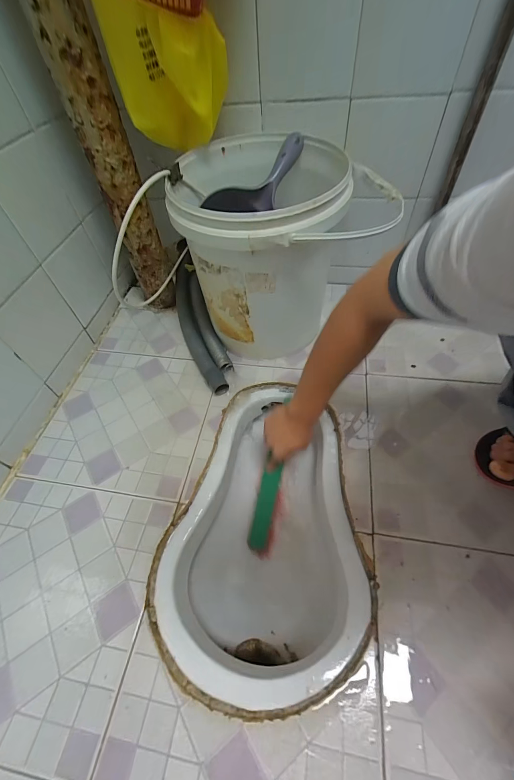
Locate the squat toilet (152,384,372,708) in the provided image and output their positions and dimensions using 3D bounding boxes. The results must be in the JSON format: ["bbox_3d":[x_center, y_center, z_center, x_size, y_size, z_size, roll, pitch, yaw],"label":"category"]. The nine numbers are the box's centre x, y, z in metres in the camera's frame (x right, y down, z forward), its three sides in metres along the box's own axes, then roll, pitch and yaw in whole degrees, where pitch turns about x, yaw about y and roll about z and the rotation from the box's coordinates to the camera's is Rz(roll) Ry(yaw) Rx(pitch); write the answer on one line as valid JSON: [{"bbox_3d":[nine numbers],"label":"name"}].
[{"bbox_3d":[0.021,0.243,0.573,0.279,0.213,0.453,4,54,8],"label":"squat toilet"}]

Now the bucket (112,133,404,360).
[{"bbox_3d":[0.023,-0.236,0.585,0.297,0.321,0.278,-2,54,3],"label":"bucket"}]

